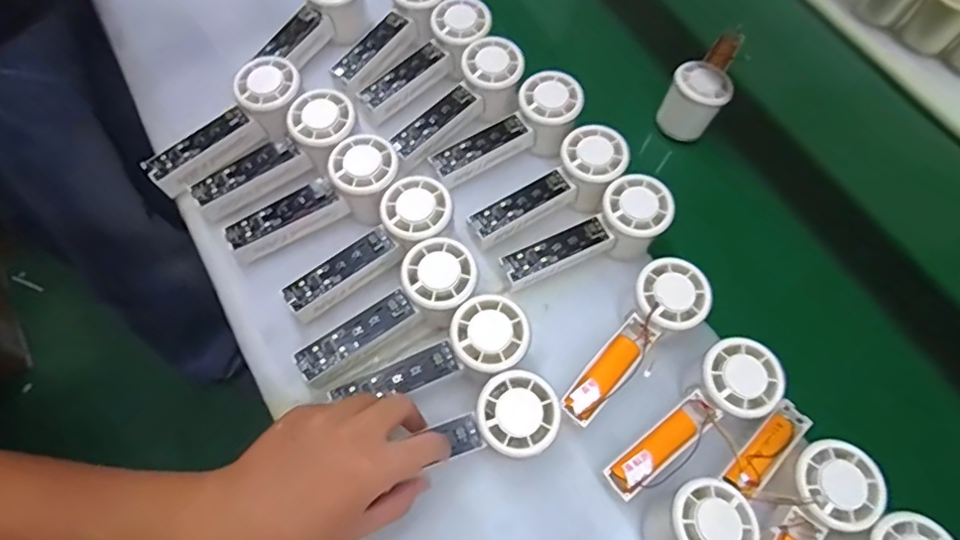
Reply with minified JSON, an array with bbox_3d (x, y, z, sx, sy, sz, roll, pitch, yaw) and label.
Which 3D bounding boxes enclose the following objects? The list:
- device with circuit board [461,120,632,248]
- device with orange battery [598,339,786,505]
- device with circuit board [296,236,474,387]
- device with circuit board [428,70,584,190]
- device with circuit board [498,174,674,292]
[{"bbox_3d":[0.063,-0.066,0.494,0.149,0.040,0.057,-35,70,-3],"label":"device with circuit board"},{"bbox_3d":[0.158,0.114,0.420,0.150,0.043,0.056,-41,71,-5],"label":"device with orange battery"},{"bbox_3d":[-0.066,0.037,0.434,0.146,0.053,0.052,-38,70,-3],"label":"device with circuit board"},{"bbox_3d":[0.029,-0.120,0.525,0.149,0.060,0.058,-34,69,-3],"label":"device with circuit board"},{"bbox_3d":[0.092,-0.021,0.481,0.153,0.052,0.060,-28,68,0],"label":"device with circuit board"}]

